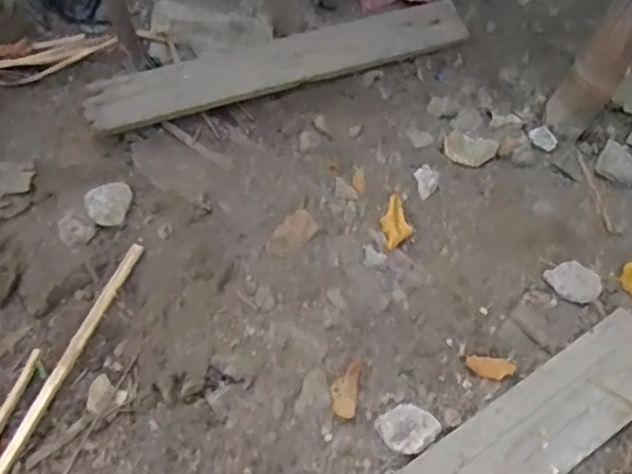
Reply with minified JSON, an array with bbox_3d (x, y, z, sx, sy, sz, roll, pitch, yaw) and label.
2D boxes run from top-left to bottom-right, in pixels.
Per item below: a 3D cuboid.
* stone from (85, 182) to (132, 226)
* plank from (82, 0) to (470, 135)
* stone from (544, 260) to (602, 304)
[{"bbox_3d":[-0.284,-0.044,0.921,0.060,0.018,0.064,-12,51,-13],"label":"stone"},{"bbox_3d":[-0.056,-0.268,1.024,0.577,0.023,0.087,-16,72,-9],"label":"plank"},{"bbox_3d":[0.337,0.057,0.871,0.052,0.022,0.061,-21,53,-20],"label":"stone"}]

